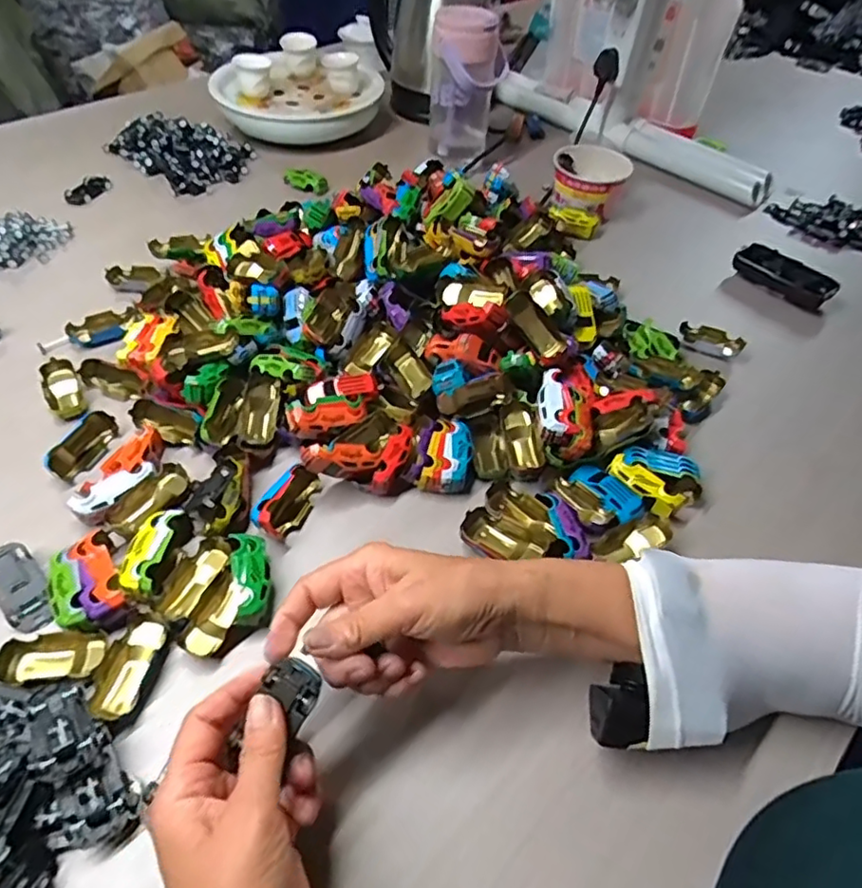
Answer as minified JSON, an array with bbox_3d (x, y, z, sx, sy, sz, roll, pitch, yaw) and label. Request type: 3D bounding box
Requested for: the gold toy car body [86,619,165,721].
[{"bbox_3d":[-0.192,0.141,0.381,0.029,0.015,0.060,10,49,5],"label":"gold toy car body"}]

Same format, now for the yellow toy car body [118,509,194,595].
[{"bbox_3d":[-0.194,0.076,0.425,0.030,0.020,0.063,8,49,3],"label":"yellow toy car body"}]

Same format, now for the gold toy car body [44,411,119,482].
[{"bbox_3d":[-0.289,0.001,0.497,0.030,0.017,0.064,13,50,7],"label":"gold toy car body"}]

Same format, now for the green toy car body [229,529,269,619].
[{"bbox_3d":[-0.124,0.092,0.419,0.022,0.025,0.063,-9,51,-12],"label":"green toy car body"}]

